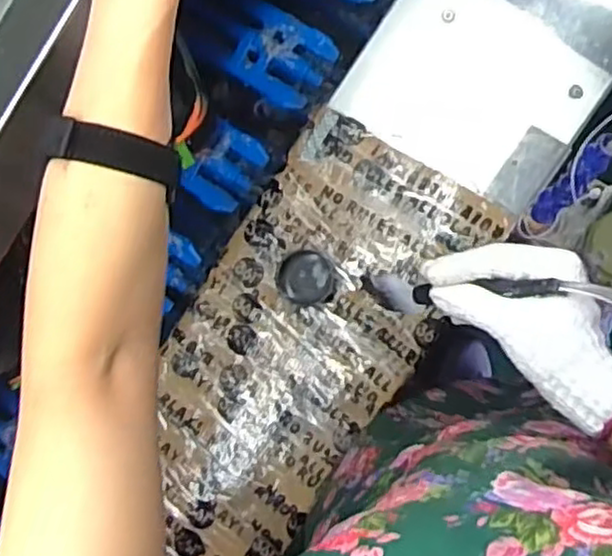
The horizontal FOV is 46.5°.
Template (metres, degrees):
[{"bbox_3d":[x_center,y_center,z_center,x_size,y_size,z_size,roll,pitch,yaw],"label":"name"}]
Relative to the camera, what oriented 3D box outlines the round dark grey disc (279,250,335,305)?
[{"bbox_3d":[0.000,-0.001,0.753,0.055,0.016,0.055,-1,86,9],"label":"round dark grey disc"}]

